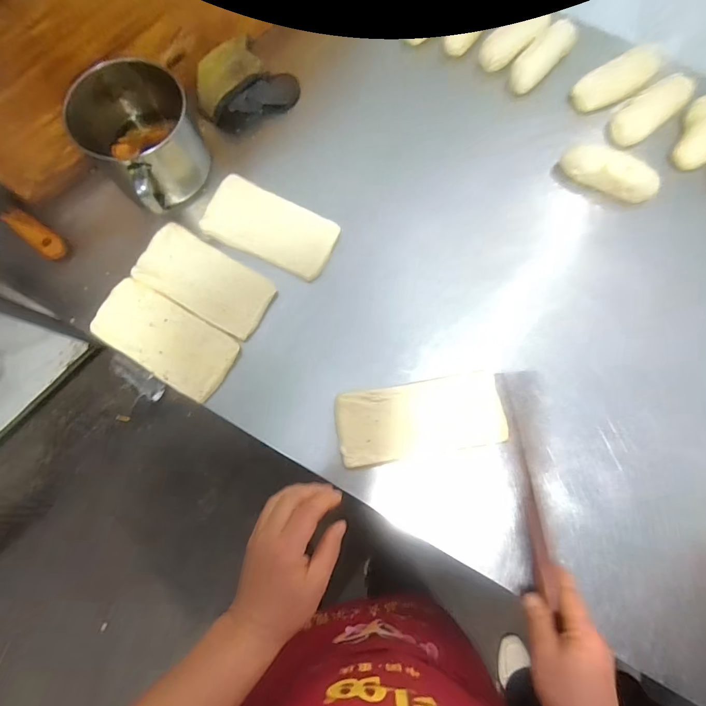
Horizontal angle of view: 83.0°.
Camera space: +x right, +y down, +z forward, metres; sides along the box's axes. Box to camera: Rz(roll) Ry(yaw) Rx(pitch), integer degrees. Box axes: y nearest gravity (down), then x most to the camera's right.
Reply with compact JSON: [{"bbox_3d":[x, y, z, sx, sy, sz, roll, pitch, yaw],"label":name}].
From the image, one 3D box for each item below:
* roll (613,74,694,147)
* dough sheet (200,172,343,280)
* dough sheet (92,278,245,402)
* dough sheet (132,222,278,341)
[{"bbox_3d":[0.433,-0.356,0.580,0.147,0.028,0.052,-37,79,-8],"label":"roll"},{"bbox_3d":[-0.111,-0.171,0.543,0.176,0.014,0.097,25,78,6],"label":"dough sheet"},{"bbox_3d":[-0.239,-0.019,0.505,0.179,0.010,0.087,31,79,7],"label":"dough sheet"},{"bbox_3d":[-0.194,-0.095,0.517,0.180,0.013,0.086,33,79,8],"label":"dough sheet"}]

